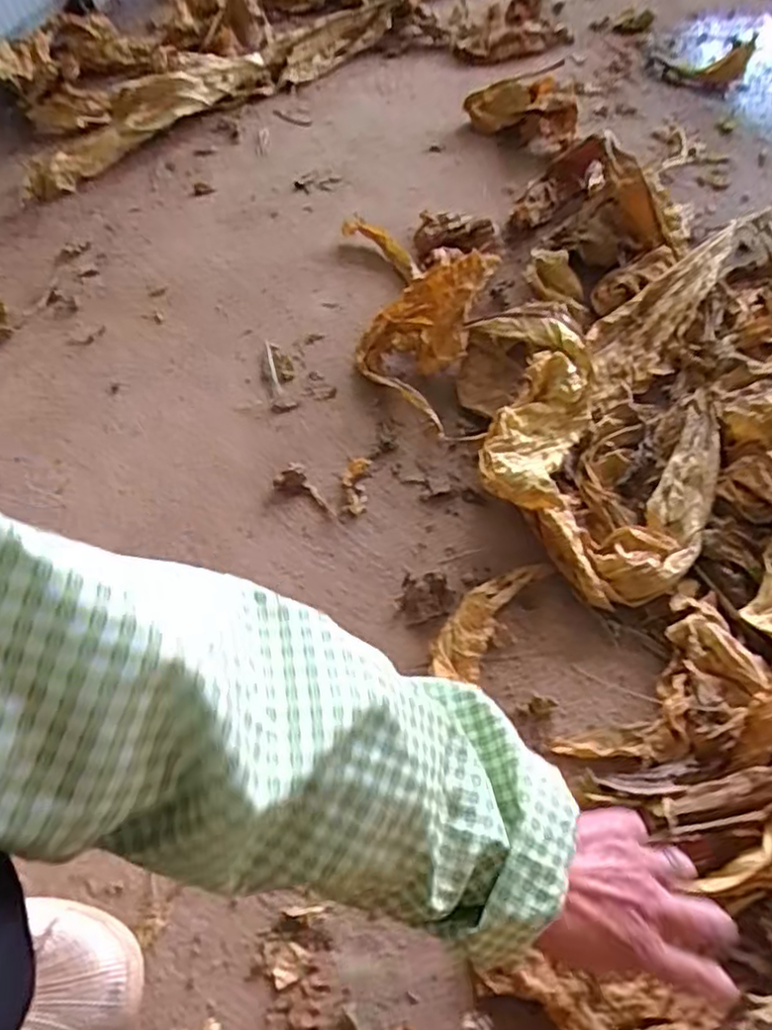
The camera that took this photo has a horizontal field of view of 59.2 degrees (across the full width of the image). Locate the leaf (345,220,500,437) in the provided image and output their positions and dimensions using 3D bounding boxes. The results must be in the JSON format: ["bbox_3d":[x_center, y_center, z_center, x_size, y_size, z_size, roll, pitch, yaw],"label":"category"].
[{"bbox_3d":[0.037,-0.214,0.667,0.136,0.075,0.299,-4,57,1],"label":"leaf"}]

